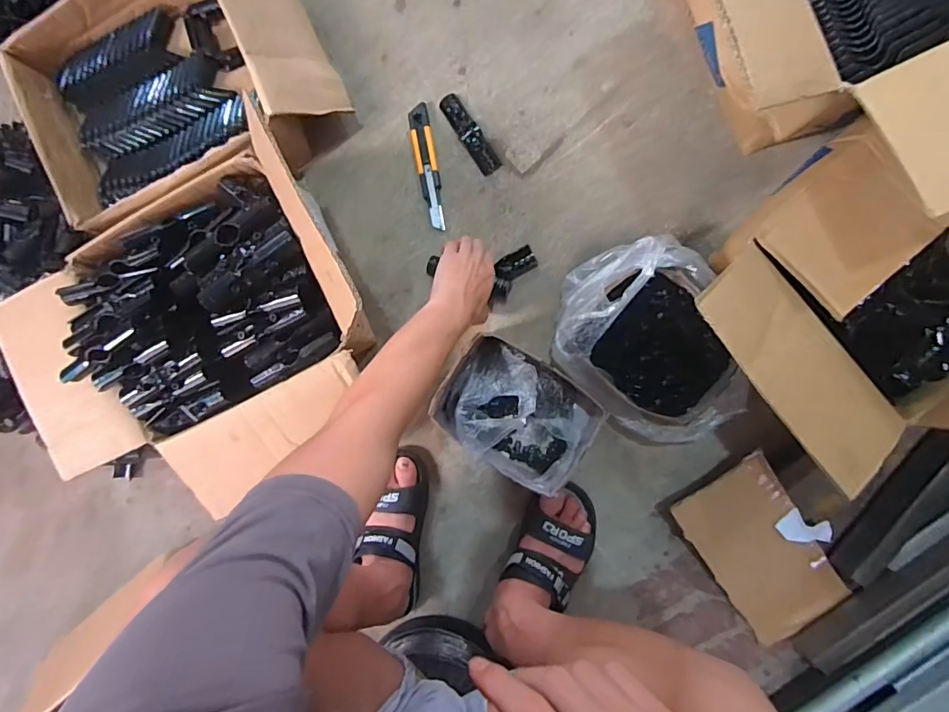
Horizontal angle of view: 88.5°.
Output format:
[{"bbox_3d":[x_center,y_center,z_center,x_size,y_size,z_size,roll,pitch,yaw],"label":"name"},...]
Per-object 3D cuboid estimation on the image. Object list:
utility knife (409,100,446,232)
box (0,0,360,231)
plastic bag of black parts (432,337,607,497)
[{"bbox_3d":[-0.071,-0.282,0.733,0.034,0.012,0.184,-9,90,7],"label":"utility knife"},{"bbox_3d":[-0.419,-0.386,0.717,0.404,0.131,0.317,-24,89,7],"label":"box"},{"bbox_3d":[0.059,0.078,0.685,0.205,0.114,0.148,32,95,5],"label":"plastic bag of black parts"}]

